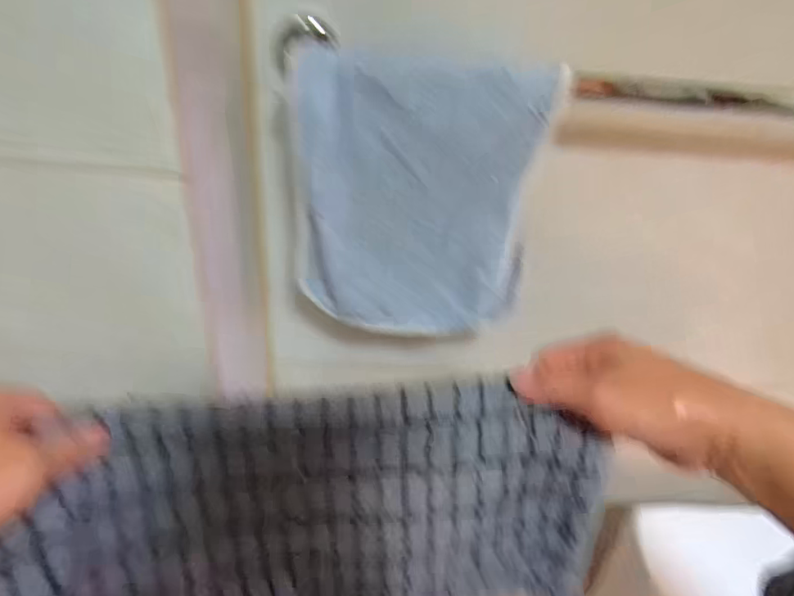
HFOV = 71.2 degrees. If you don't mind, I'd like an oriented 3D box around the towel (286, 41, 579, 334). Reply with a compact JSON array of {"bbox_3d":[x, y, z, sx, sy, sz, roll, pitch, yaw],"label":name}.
[{"bbox_3d":[0.019,-0.074,0.446,0.189,0.231,0.029,-2,32,-1],"label":"towel"}]

